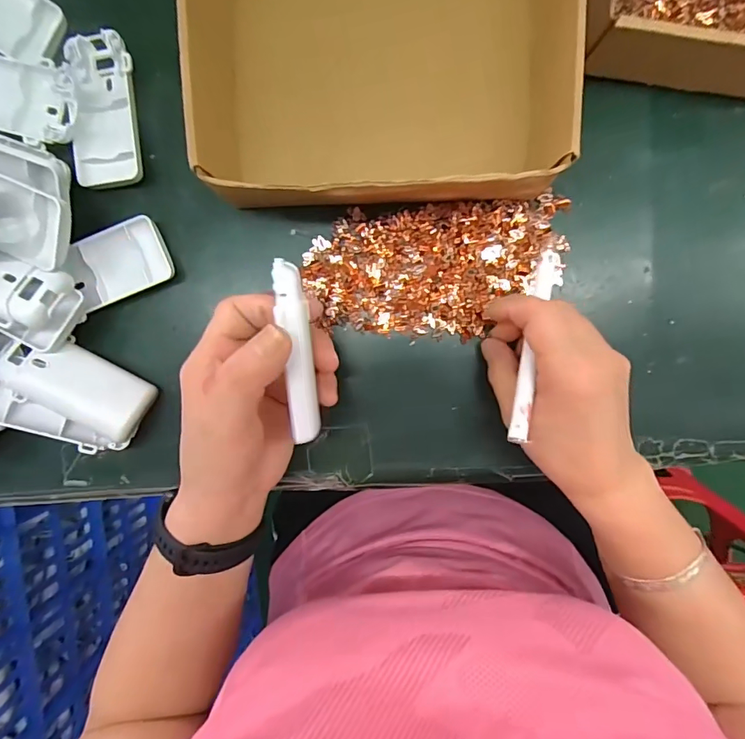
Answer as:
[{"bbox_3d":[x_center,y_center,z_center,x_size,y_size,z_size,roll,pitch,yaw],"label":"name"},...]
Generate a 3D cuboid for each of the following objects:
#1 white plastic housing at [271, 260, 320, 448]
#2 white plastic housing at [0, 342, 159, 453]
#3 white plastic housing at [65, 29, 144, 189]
[{"bbox_3d":[-0.037,-0.008,0.242,0.012,0.031,0.094,-5,109,2],"label":"white plastic housing"},{"bbox_3d":[-0.202,0.017,0.312,0.093,0.025,0.059,23,96,-13],"label":"white plastic housing"},{"bbox_3d":[-0.176,-0.169,0.308,0.045,0.015,0.095,-2,93,2],"label":"white plastic housing"}]

